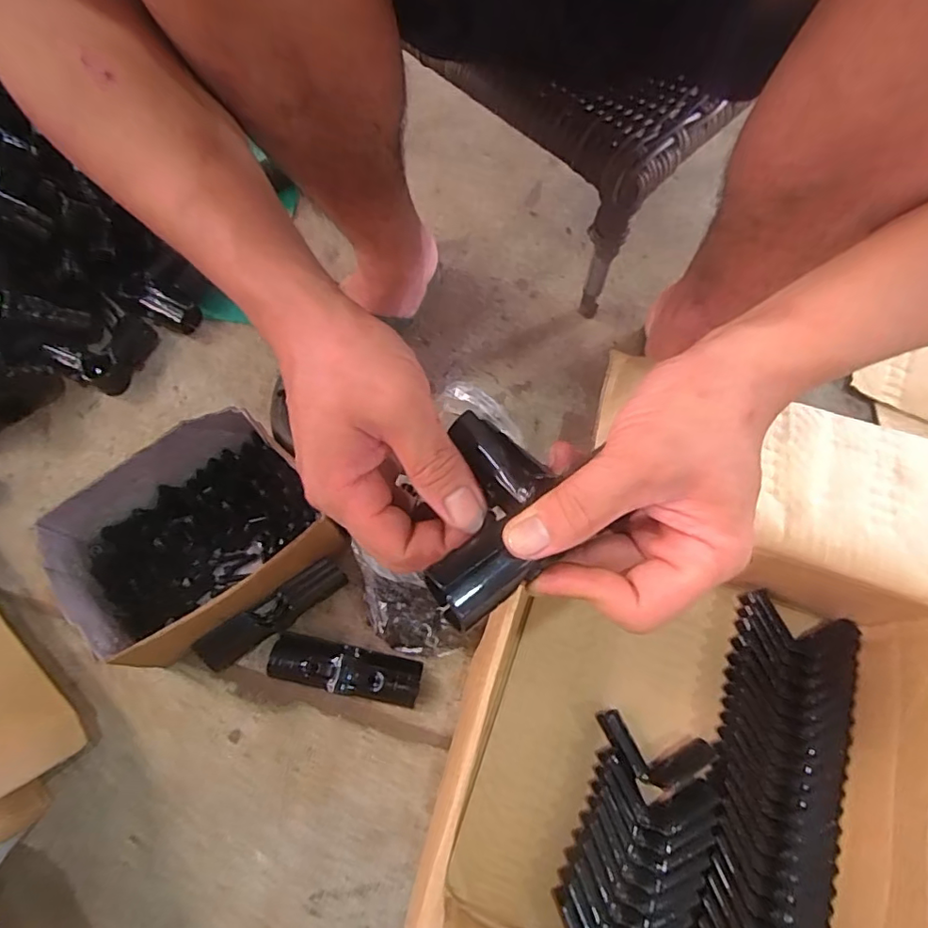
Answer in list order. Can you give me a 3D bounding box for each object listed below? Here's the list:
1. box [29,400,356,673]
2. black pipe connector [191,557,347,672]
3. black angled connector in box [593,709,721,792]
[{"bbox_3d":[-0.226,0.067,0.473,0.194,0.095,0.162,-32,73,-12],"label":"box"},{"bbox_3d":[-0.167,0.131,0.484,0.129,0.030,0.030,-34,74,-13],"label":"black pipe connector"},{"bbox_3d":[0.152,0.234,0.441,0.088,0.031,0.042,17,70,5],"label":"black angled connector in box"}]

